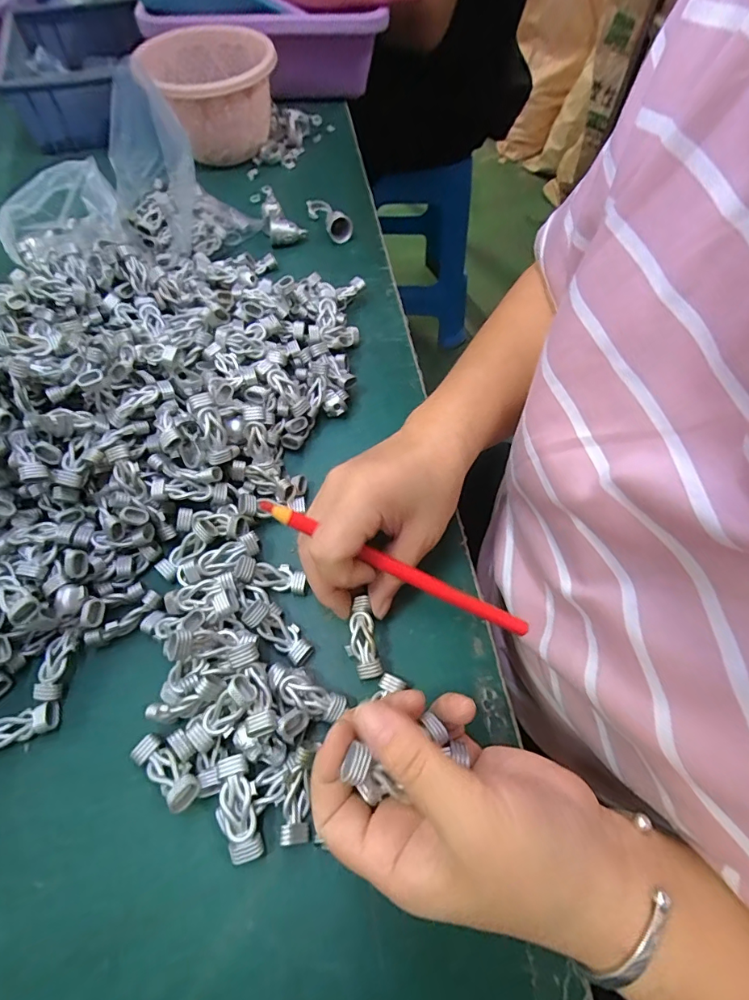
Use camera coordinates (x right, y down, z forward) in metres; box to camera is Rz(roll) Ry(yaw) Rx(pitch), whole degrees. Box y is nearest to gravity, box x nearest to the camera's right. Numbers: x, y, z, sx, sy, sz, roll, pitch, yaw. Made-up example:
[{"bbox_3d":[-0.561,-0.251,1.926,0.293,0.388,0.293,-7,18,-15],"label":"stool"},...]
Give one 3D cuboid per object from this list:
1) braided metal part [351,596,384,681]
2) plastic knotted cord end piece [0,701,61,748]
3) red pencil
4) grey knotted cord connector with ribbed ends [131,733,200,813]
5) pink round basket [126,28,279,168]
[{"bbox_3d":[-0.006,0.080,0.270,0.014,0.006,0.045,-8,71,-4],"label":"braided metal part"},{"bbox_3d":[-0.196,0.123,0.251,0.045,0.010,0.015,-17,61,-10],"label":"plastic knotted cord end piece"},{"bbox_3d":[0.016,0.041,0.262,0.171,0.008,0.009,27,61,-13],"label":"red pencil"},{"bbox_3d":[-0.107,0.139,0.237,0.044,0.009,0.016,22,61,32],"label":"grey knotted cord connector with ribbed ends"},{"bbox_3d":[-0.180,-0.454,0.533,0.138,0.098,0.137,0,60,0],"label":"pink round basket"}]

